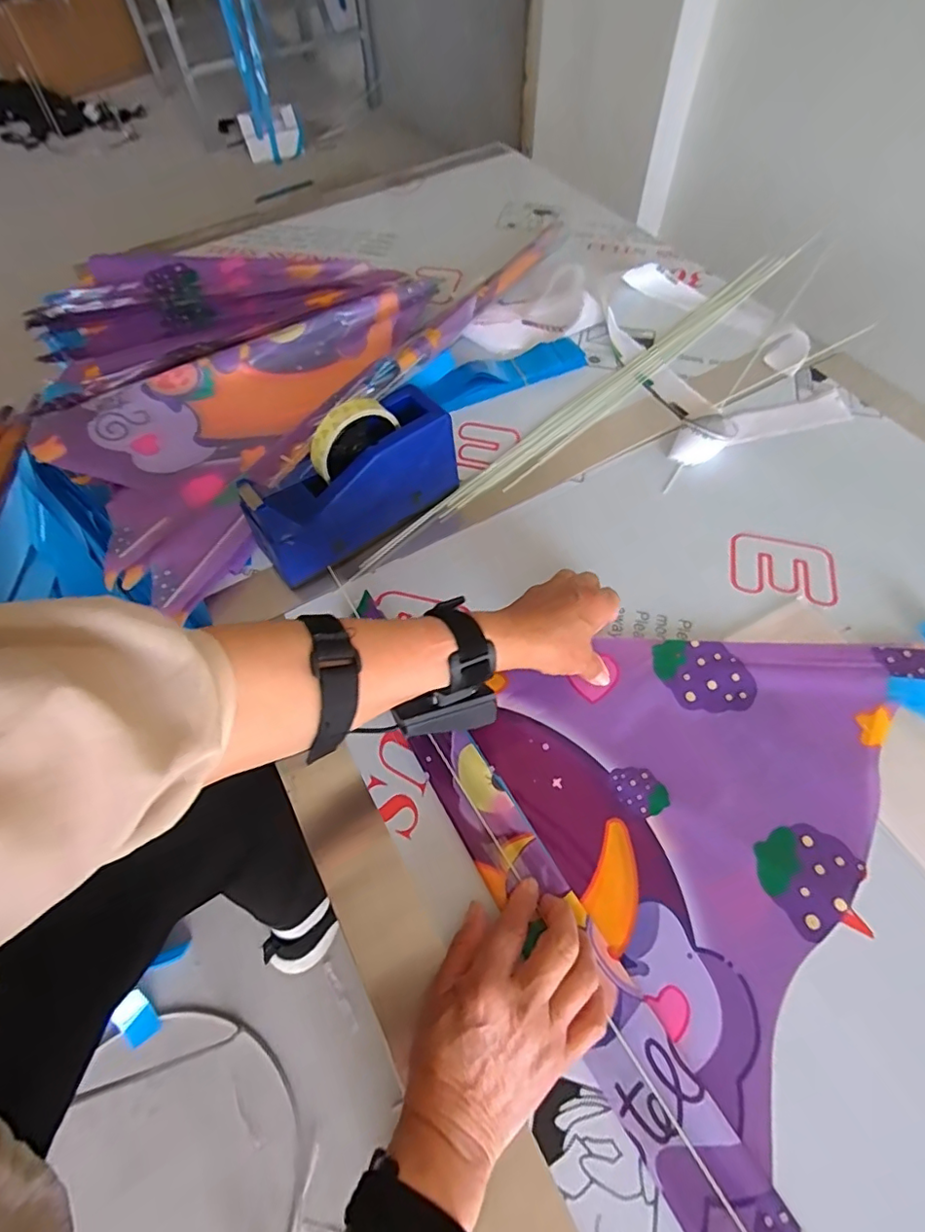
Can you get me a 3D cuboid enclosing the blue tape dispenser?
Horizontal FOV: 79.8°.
[{"bbox_3d":[-0.102,-0.126,0.514,0.203,0.118,0.065,-36,64,-18],"label":"blue tape dispenser"}]

